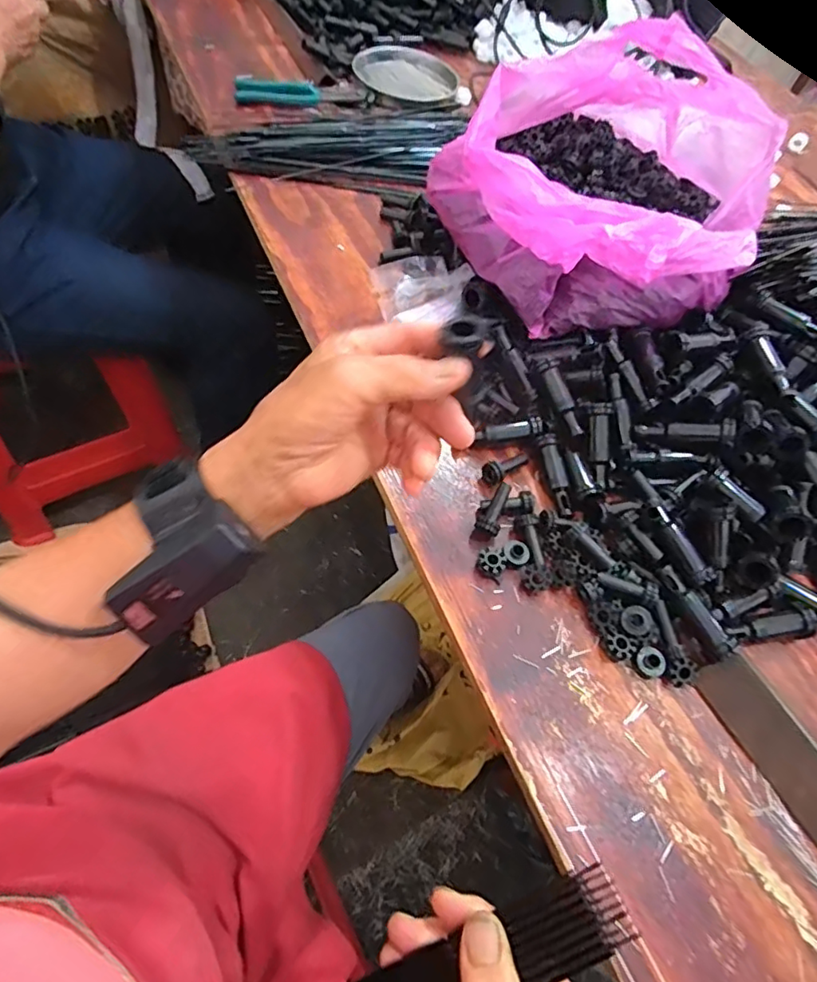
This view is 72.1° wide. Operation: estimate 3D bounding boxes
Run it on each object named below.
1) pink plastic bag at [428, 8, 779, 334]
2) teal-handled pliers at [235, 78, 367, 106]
[{"bbox_3d":[0.175,-0.254,0.466,0.247,0.116,0.217,-21,65,-20],"label":"pink plastic bag"},{"bbox_3d":[-0.127,-0.473,0.667,0.149,0.014,0.052,-6,61,-12],"label":"teal-handled pliers"}]

